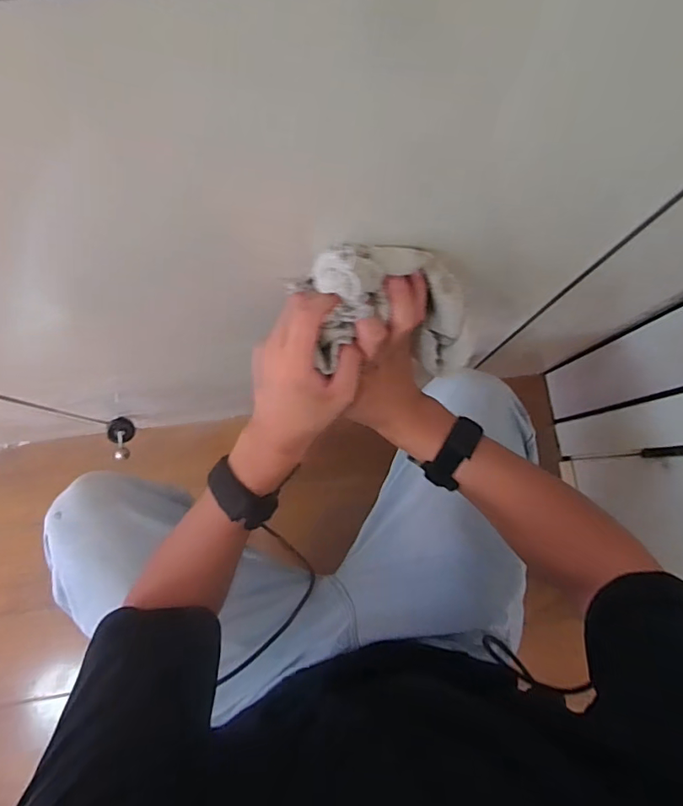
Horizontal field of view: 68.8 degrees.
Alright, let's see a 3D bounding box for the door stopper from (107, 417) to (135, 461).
[{"bbox_3d":[-0.340,0.056,0.771,0.033,0.025,0.066,-8,82,-1],"label":"door stopper"}]

